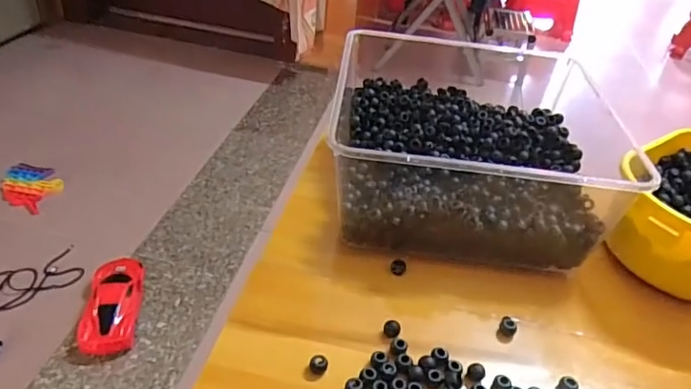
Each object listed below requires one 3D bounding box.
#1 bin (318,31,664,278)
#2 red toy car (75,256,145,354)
[{"bbox_3d":[0.136,-0.051,0.608,0.297,0.126,0.277,7,38,-1],"label":"bin"},{"bbox_3d":[-0.468,0.214,1.071,0.104,0.055,0.238,-2,37,-12],"label":"red toy car"}]

